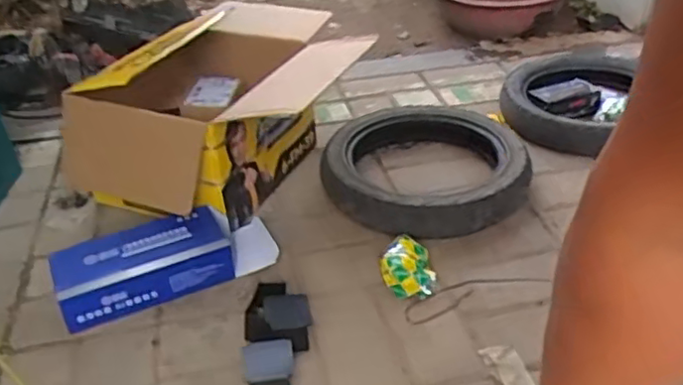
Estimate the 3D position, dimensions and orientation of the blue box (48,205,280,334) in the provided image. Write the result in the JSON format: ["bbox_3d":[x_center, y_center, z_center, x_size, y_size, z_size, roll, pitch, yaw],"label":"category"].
[{"bbox_3d":[-0.250,0.095,0.935,0.306,0.072,0.109,-18,37,-22],"label":"blue box"}]

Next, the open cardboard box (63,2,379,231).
[{"bbox_3d":[-0.174,-0.152,1.145,0.368,0.245,0.447,10,37,19],"label":"open cardboard box"}]

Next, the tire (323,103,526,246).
[{"bbox_3d":[0.140,-0.042,1.109,0.337,0.077,0.324,1,34,5],"label":"tire"}]

